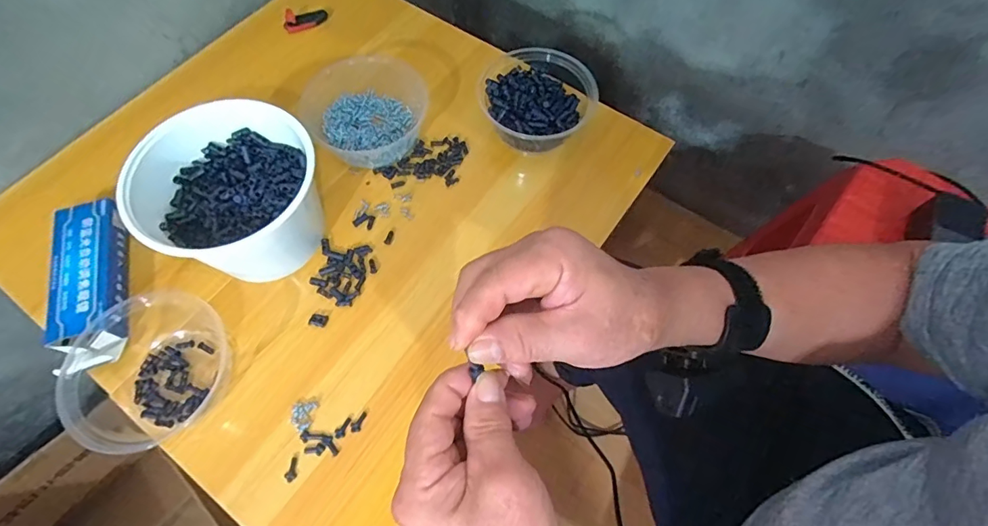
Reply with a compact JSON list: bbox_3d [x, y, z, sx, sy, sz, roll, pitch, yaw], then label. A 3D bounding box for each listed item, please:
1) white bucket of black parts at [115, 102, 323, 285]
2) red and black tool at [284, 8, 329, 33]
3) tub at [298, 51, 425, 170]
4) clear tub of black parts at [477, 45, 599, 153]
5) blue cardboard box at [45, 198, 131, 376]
[{"bbox_3d":[-0.253,-0.072,0.478,0.153,0.107,0.149,1,64,-2],"label":"white bucket of black parts"},{"bbox_3d":[-0.256,-0.332,0.651,0.058,0.013,0.031,-16,66,-9],"label":"red and black tool"},{"bbox_3d":[-0.148,-0.178,0.560,0.145,0.059,0.124,-15,66,-9],"label":"tub"},{"bbox_3d":[0.048,-0.184,0.564,0.132,0.065,0.146,21,65,8],"label":"clear tub of black parts"},{"bbox_3d":[-0.402,0.019,0.480,0.069,0.030,0.180,-16,66,-9],"label":"blue cardboard box"}]

